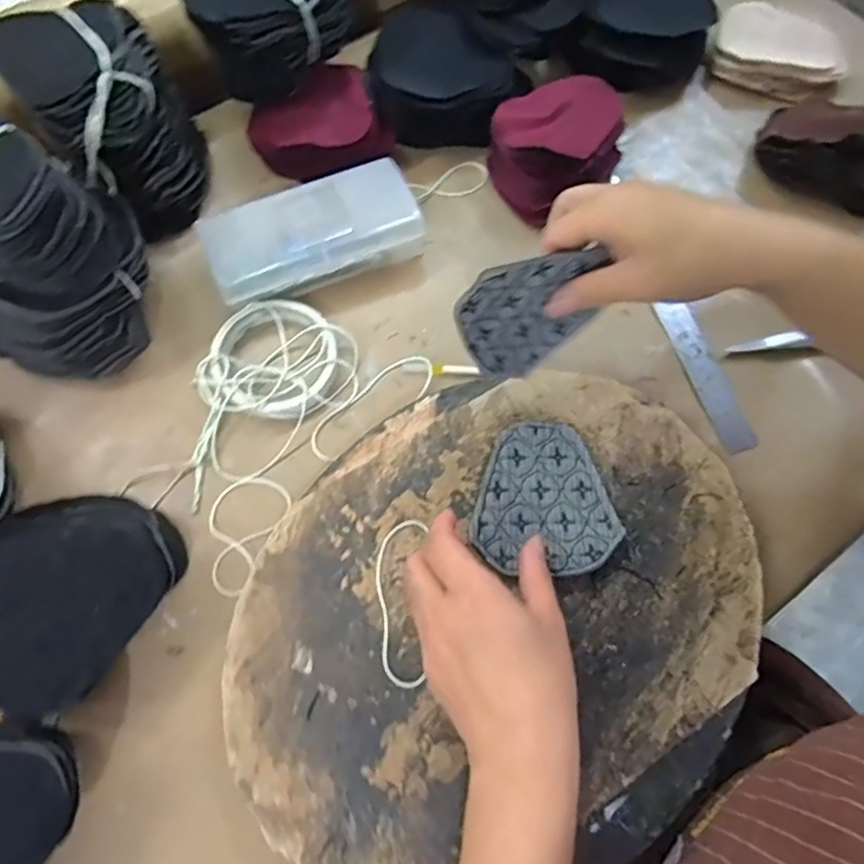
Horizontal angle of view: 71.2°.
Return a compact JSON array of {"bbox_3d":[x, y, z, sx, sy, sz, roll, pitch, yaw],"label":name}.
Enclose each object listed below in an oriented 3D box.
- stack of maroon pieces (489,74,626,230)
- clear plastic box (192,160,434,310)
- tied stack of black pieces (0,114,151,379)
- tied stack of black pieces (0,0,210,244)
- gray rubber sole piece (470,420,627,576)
[{"bbox_3d":[0.107,-0.242,0.512,0.118,0.042,0.098,-34,73,-13],"label":"stack of maroon pieces"},{"bbox_3d":[-0.092,-0.154,0.473,0.161,0.040,0.071,-23,71,-10],"label":"clear plastic box"},{"bbox_3d":[-0.271,-0.122,0.399,0.120,0.133,0.120,8,69,2],"label":"tied stack of black pieces"},{"bbox_3d":[-0.238,-0.242,0.454,0.107,0.114,0.123,-36,74,-14],"label":"tied stack of black pieces"},{"bbox_3d":[0.080,0.043,0.401,0.092,0.012,0.101,0,69,-1],"label":"gray rubber sole piece"}]

